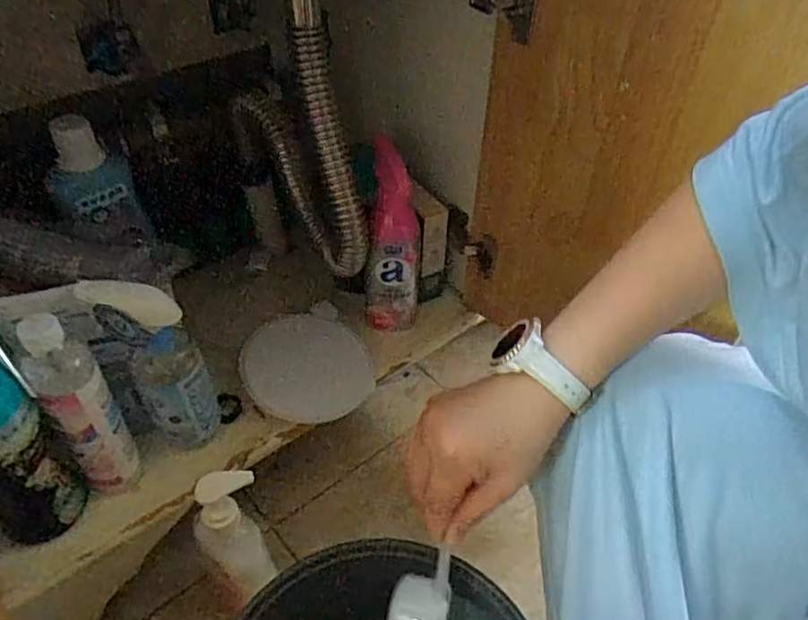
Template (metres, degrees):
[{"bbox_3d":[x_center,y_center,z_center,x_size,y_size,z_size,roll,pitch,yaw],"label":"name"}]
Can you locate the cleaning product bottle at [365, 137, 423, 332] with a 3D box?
[{"bbox_3d":[-0.012,-0.080,0.732,0.062,0.216,0.085,1,44,-2],"label":"cleaning product bottle"}]

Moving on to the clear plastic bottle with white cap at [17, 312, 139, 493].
[{"bbox_3d":[-0.287,0.085,0.552,0.052,0.183,0.058,-30,53,-29],"label":"clear plastic bottle with white cap"}]

